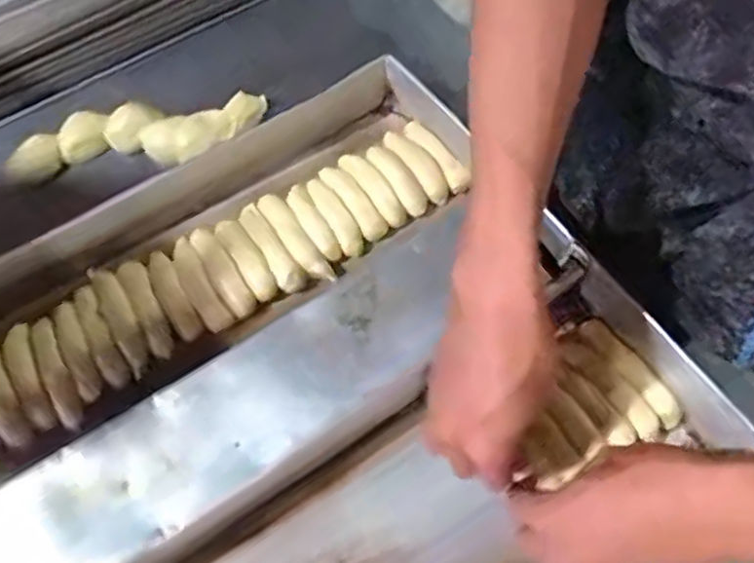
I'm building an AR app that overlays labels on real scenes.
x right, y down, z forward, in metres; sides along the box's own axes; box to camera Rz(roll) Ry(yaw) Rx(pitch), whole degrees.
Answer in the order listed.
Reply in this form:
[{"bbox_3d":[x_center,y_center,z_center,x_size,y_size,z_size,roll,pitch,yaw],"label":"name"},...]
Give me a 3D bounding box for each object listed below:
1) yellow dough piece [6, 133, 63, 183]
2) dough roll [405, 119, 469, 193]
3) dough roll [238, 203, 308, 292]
[{"bbox_3d":[-0.323,-0.114,0.596,0.051,0.024,0.034,-35,67,-13],"label":"yellow dough piece"},{"bbox_3d":[0.054,-0.119,0.581,0.019,0.021,0.087,-29,67,-13],"label":"dough roll"},{"bbox_3d":[-0.093,-0.031,0.545,0.023,0.026,0.095,-31,66,-11],"label":"dough roll"}]

